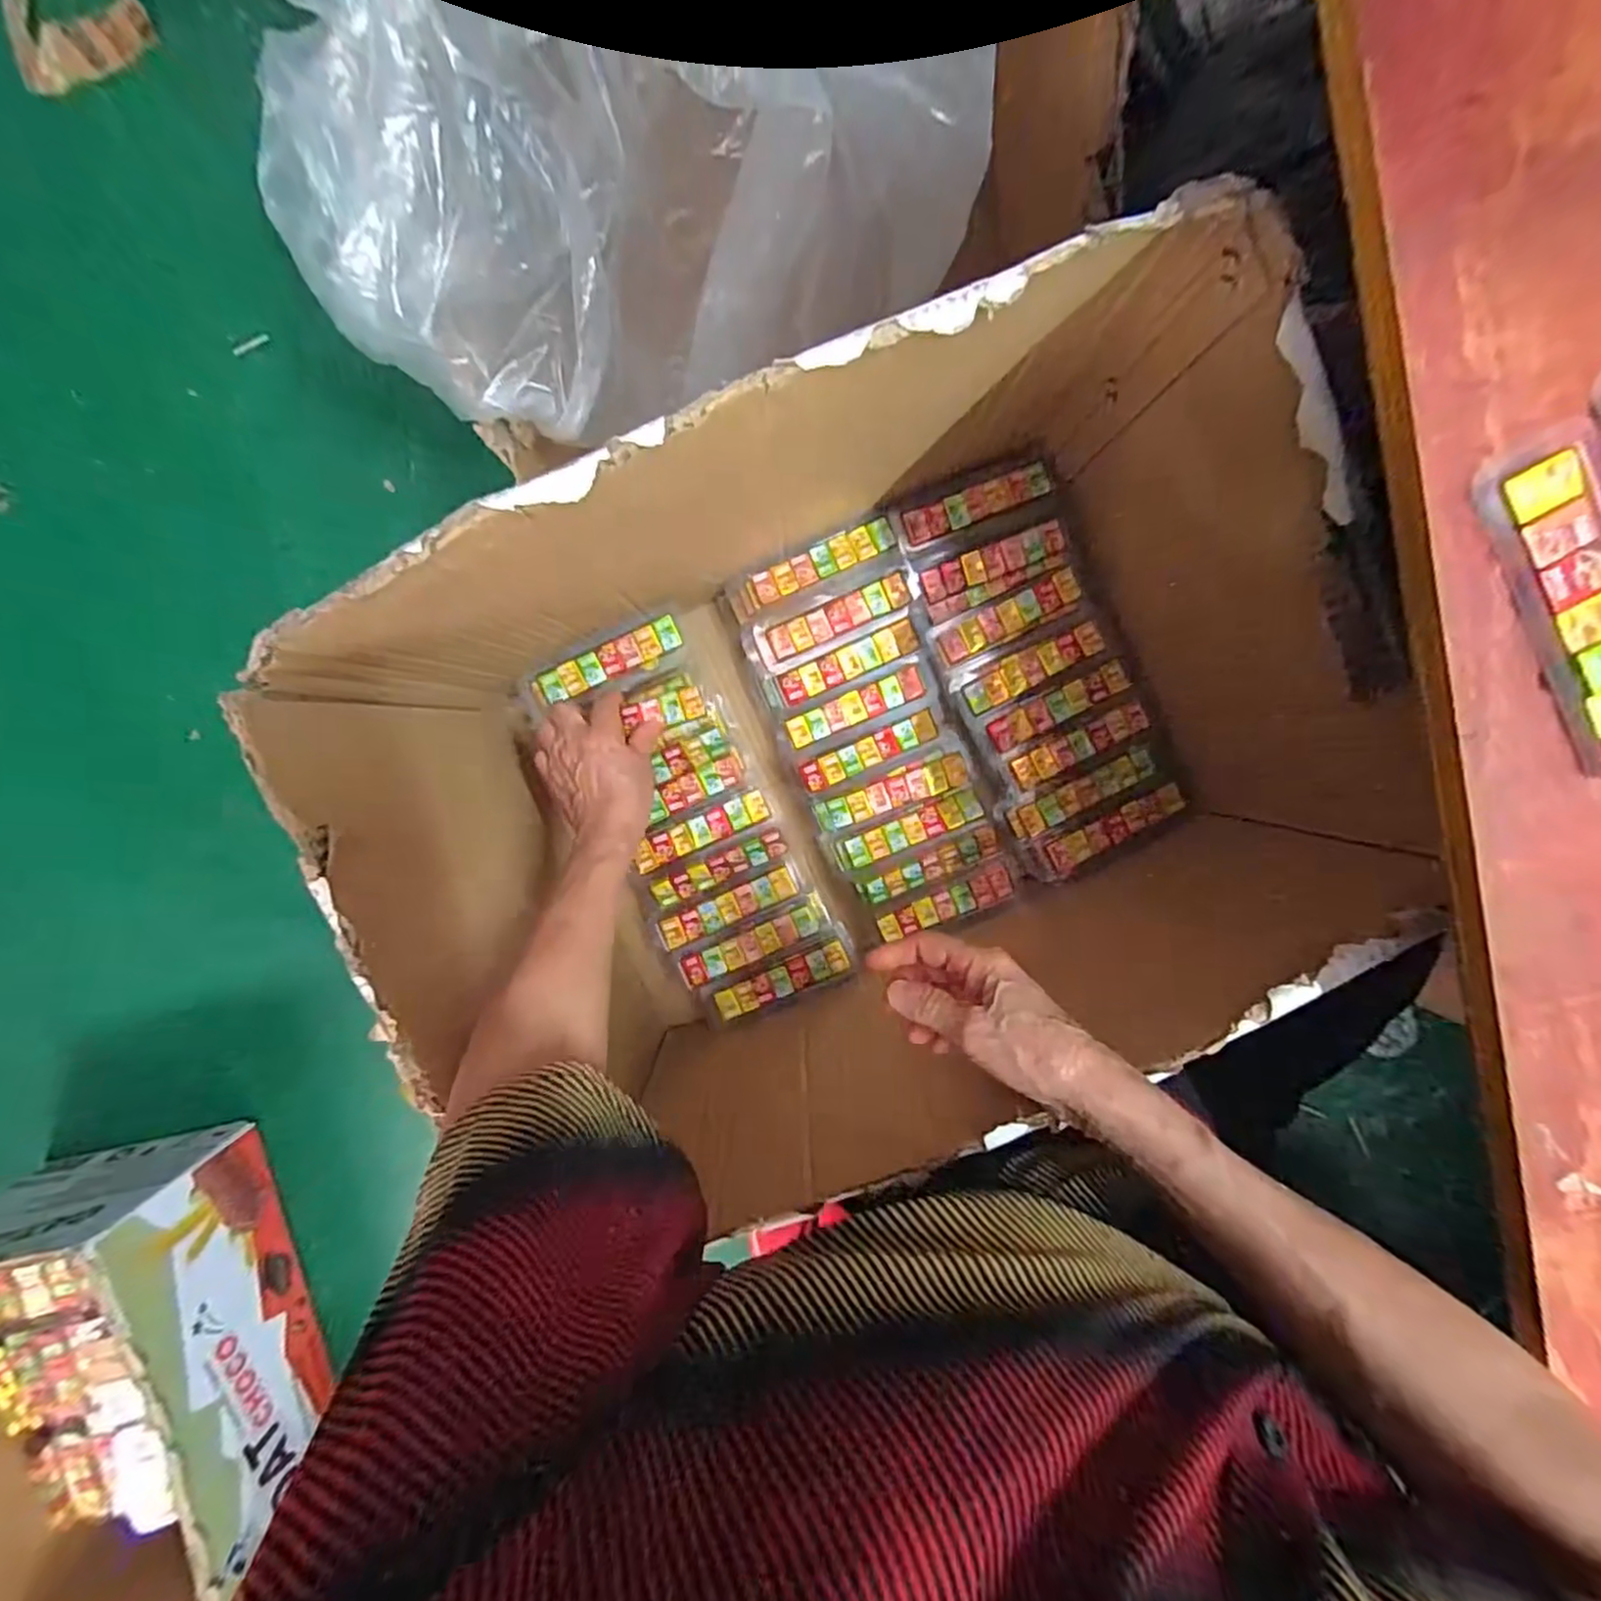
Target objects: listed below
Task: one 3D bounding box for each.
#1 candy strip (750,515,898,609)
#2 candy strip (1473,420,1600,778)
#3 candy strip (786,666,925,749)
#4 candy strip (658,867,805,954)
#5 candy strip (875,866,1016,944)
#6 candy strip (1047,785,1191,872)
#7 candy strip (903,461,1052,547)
[{"bbox_3d":[0.015,-0.193,0.546,0.124,0.011,0.026,-24,95,4],"label":"candy strip"},{"bbox_3d":[0.288,-0.069,0.248,0.040,0.008,0.126,-26,95,4],"label":"candy strip"},{"bbox_3d":[0.046,-0.080,0.580,0.119,0.006,0.026,-22,95,4],"label":"candy strip"},{"bbox_3d":[-0.062,0.093,0.588,0.123,0.026,0.027,-23,95,4],"label":"candy strip"},{"bbox_3d":[0.124,0.088,0.579,0.120,0.010,0.032,-18,95,4],"label":"candy strip"},{"bbox_3d":[0.264,0.024,0.568,0.114,0.013,0.025,-28,94,4],"label":"candy strip"},{"bbox_3d":[0.140,-0.238,0.542,0.113,0.011,0.025,-21,95,4],"label":"candy strip"}]

